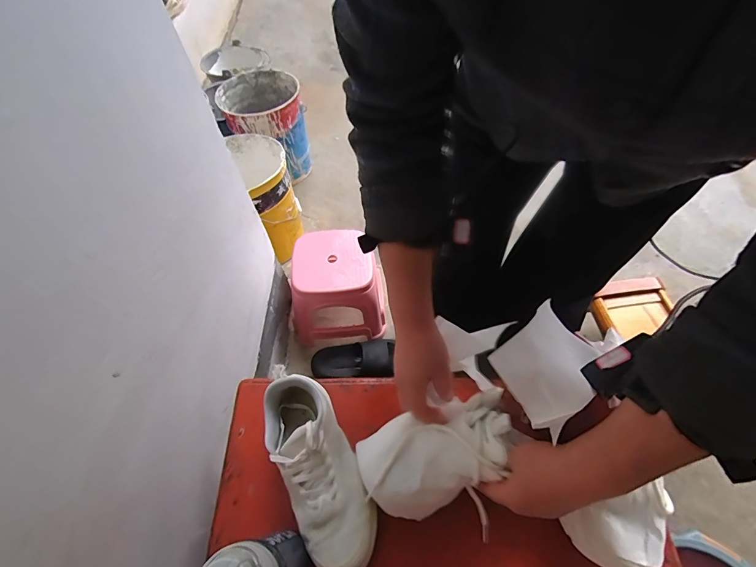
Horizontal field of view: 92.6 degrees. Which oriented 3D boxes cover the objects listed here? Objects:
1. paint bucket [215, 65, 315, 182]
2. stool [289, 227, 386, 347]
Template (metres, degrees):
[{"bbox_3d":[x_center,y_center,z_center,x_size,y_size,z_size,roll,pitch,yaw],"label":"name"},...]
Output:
[{"bbox_3d":[-0.430,-0.622,1.464,0.295,0.311,0.342,-25,62,-14],"label":"paint bucket"},{"bbox_3d":[-0.125,0.010,1.046,0.258,0.204,0.250,-6,59,-3],"label":"stool"}]

